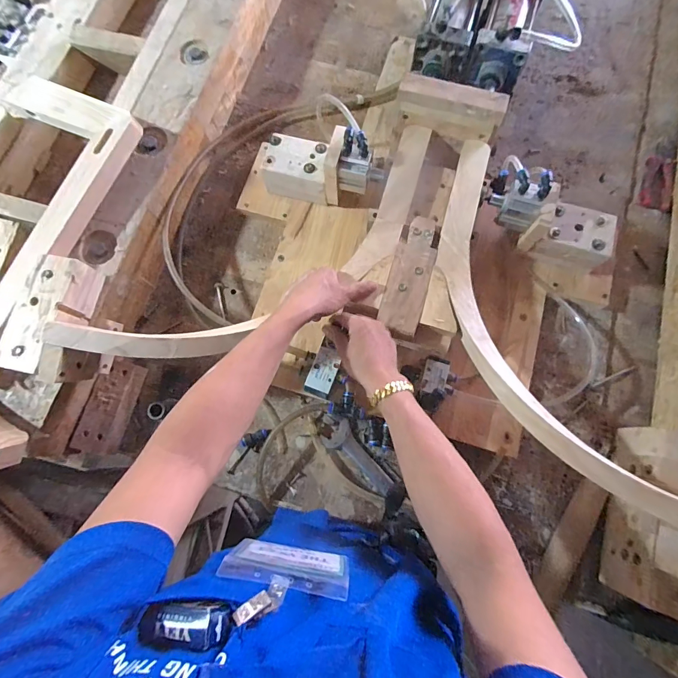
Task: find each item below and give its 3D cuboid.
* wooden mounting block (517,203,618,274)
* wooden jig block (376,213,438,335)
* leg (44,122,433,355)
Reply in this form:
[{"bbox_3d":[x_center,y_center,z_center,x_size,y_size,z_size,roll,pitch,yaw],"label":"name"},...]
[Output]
[{"bbox_3d":[0.370,-0.172,0.608,0.138,0.105,0.082,16,77,5],"label":"wooden mounting block"},{"bbox_3d":[0.106,-0.097,0.551,0.059,0.012,0.180,16,78,4],"label":"wooden jig block"},{"bbox_3d":[-0.093,-0.125,0.534,0.613,0.042,0.176,-28,79,-13],"label":"leg"}]

